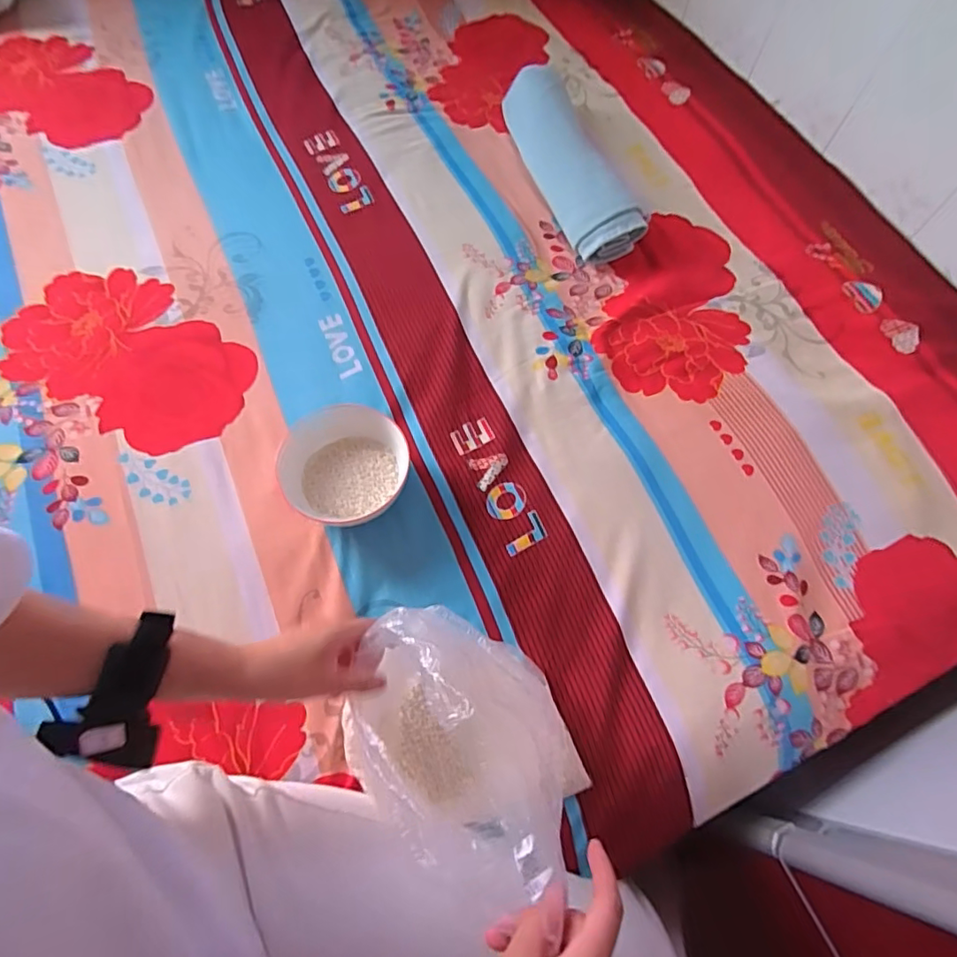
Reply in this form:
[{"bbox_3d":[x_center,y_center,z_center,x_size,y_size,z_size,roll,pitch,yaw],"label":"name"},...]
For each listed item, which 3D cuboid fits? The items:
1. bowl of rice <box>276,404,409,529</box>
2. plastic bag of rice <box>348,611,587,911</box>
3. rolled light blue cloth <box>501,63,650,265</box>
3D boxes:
[{"bbox_3d":[-0.152,-0.009,0.620,0.140,0.051,0.133,1,66,-2],"label":"bowl of rice"},{"bbox_3d":[-0.028,0.209,0.435,0.180,0.215,0.143,36,69,13],"label":"plastic bag of rice"},{"bbox_3d":[0.132,-0.496,0.846,0.098,0.063,0.374,-16,67,-10],"label":"rolled light blue cloth"}]

